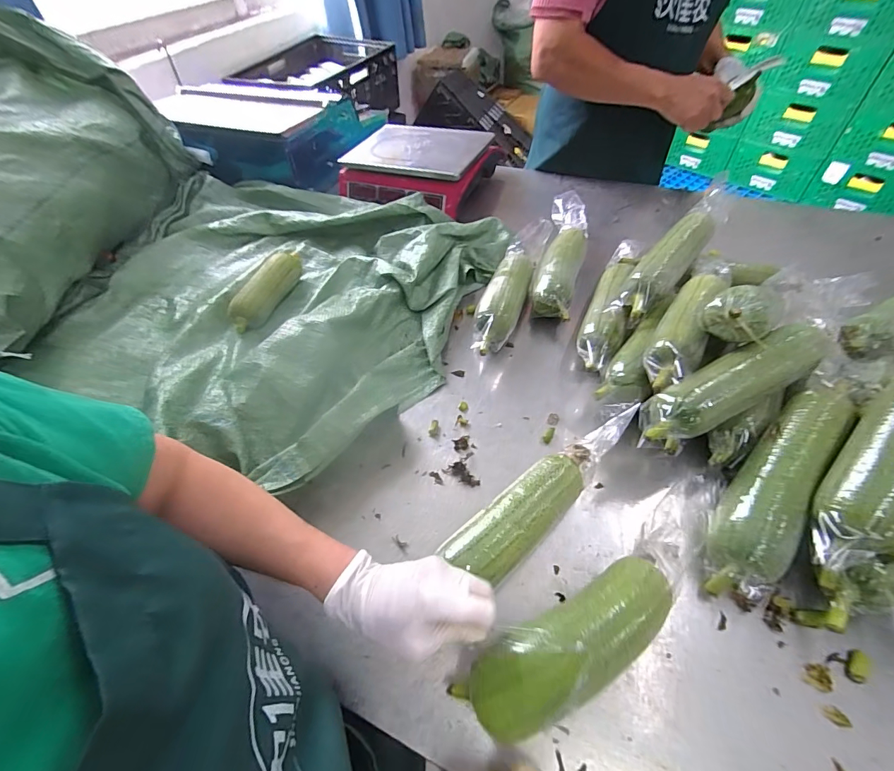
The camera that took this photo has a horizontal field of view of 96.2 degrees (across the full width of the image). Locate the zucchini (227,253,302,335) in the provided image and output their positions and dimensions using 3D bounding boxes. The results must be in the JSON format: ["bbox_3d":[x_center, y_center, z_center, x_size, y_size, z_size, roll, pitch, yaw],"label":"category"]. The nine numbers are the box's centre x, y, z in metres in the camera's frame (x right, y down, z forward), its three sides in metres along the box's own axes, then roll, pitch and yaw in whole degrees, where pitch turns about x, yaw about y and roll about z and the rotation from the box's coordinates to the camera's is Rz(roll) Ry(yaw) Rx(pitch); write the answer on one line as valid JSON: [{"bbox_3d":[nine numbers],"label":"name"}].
[{"bbox_3d":[-0.322,-0.173,0.719,0.062,0.046,0.184,14,54,15],"label":"zucchini"}]

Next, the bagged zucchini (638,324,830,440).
[{"bbox_3d":[0.322,-0.005,0.449,0.247,0.046,0.061,-22,53,-13],"label":"bagged zucchini"}]

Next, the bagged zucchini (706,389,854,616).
[{"bbox_3d":[0.330,0.101,0.404,0.064,0.051,0.245,29,82,25],"label":"bagged zucchini"}]

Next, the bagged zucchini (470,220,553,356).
[{"bbox_3d":[0.119,-0.189,0.696,0.064,0.061,0.365,15,54,15],"label":"bagged zucchini"}]

